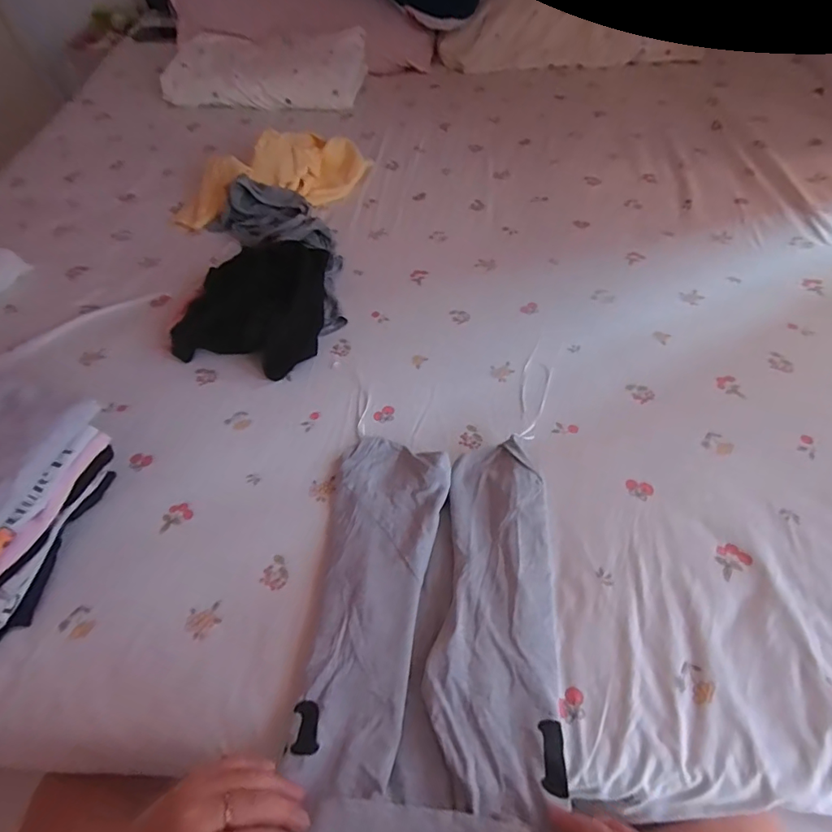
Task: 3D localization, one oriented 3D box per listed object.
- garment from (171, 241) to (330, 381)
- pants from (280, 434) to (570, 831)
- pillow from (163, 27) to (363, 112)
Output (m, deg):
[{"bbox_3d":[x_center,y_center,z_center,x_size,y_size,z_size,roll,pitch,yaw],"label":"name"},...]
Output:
[{"bbox_3d":[-0.234,-0.181,0.742,0.201,0.059,0.248,6,55,8],"label":"garment"},{"bbox_3d":[0.016,0.174,0.436,0.221,0.100,0.389,1,54,4],"label":"pants"},{"bbox_3d":[-0.371,-0.852,1.219,0.478,0.095,0.245,-2,54,2],"label":"pillow"}]

